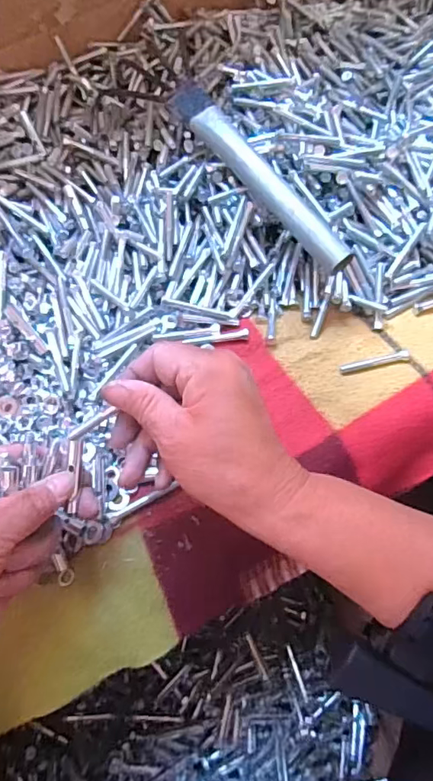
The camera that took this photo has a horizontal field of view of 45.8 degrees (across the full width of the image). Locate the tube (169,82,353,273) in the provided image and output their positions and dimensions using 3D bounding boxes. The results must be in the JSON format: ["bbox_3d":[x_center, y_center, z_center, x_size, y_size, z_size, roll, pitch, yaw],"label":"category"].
[{"bbox_3d":[0.032,-0.180,0.425,0.025,0.032,0.214,-32,68,-16],"label":"tube"}]

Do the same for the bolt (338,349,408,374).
[{"bbox_3d":[0.132,-0.023,0.427,0.057,0.005,0.010,-14,63,6],"label":"bolt"}]

